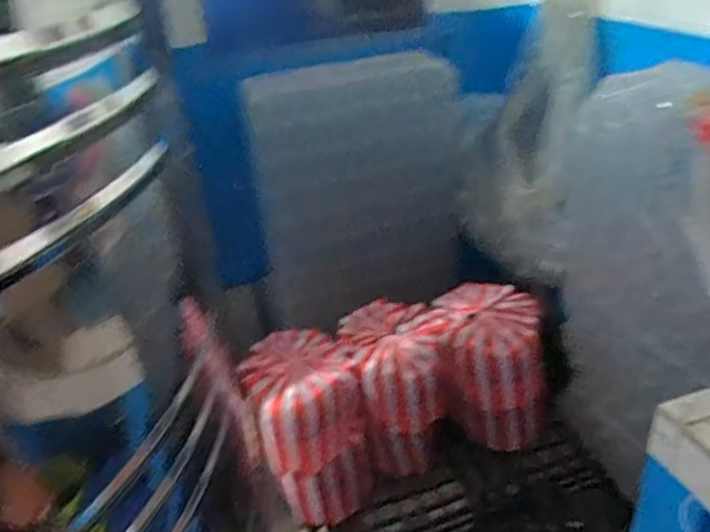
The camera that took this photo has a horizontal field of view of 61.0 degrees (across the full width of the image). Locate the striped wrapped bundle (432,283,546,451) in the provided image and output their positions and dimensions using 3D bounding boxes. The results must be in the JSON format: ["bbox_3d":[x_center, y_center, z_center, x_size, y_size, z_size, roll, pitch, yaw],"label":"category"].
[{"bbox_3d":[0.390,0.288,1.784,0.289,0.360,0.309,-4,31,1],"label":"striped wrapped bundle"}]

